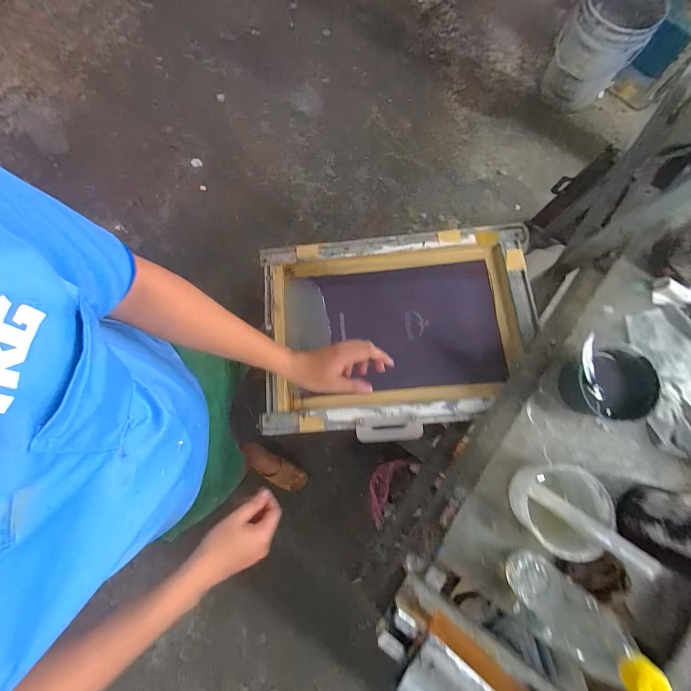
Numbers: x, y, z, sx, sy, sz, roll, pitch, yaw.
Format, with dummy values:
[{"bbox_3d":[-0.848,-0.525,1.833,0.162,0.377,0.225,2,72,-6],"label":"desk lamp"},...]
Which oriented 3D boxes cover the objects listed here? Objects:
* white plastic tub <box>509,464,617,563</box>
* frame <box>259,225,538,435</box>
[{"bbox_3d":[0.301,0.227,0.475,0.107,0.062,0.110,0,80,-1],"label":"white plastic tub"},{"bbox_3d":[0.103,-0.042,0.705,0.553,0.056,0.395,-5,75,5],"label":"frame"}]

